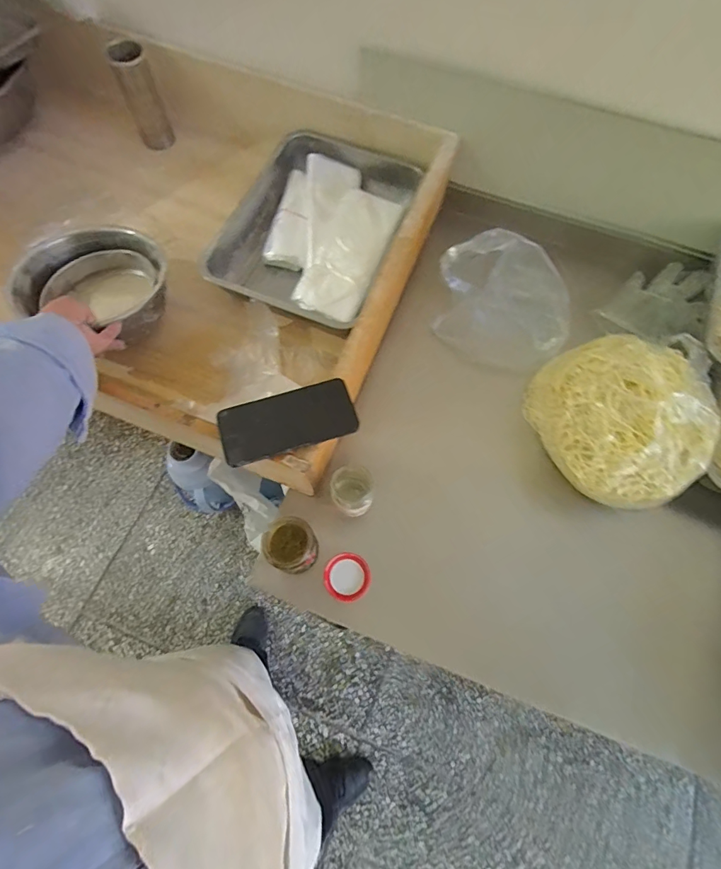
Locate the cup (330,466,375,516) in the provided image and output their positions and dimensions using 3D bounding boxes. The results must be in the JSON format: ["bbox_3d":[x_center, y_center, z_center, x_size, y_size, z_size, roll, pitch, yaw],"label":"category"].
[{"bbox_3d":[-0.014,0.081,0.597,0.055,0.078,0.067,3,69,0],"label":"cup"}]

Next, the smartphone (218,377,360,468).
[{"bbox_3d":[-0.090,-0.018,0.522,0.162,0.013,0.077,-18,71,-8],"label":"smartphone"}]

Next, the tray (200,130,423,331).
[{"bbox_3d":[-0.080,-0.365,0.752,0.283,0.096,0.390,21,70,6],"label":"tray"}]

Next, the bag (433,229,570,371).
[{"bbox_3d":[0.256,-0.212,0.713,0.236,0.137,0.170,0,69,-1],"label":"bag"}]

